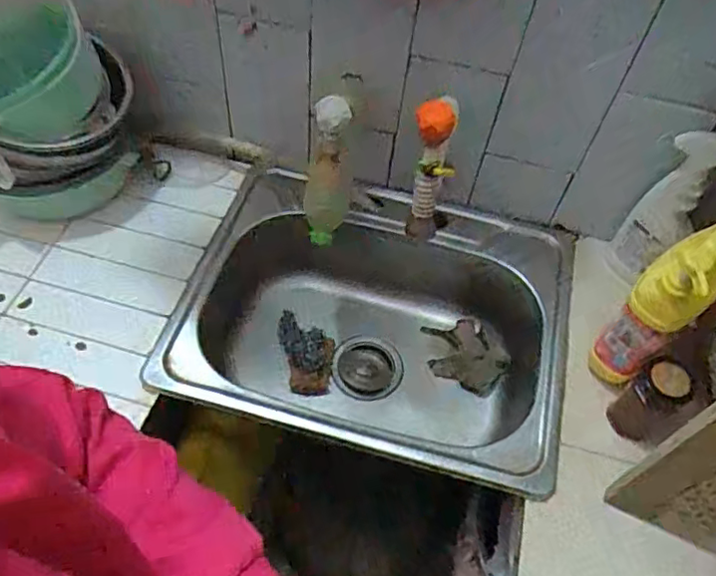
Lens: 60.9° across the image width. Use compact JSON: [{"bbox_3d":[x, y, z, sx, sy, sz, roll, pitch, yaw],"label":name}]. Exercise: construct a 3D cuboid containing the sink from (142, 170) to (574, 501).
[{"bbox_3d":[0.021,0.064,0.900,0.522,0.174,0.387,14,55,6],"label":"sink"}]

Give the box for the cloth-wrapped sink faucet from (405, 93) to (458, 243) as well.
[{"bbox_3d":[0.090,-0.143,0.740,0.059,0.169,0.048,8,54,2],"label":"cloth-wrapped sink faucet"}]

